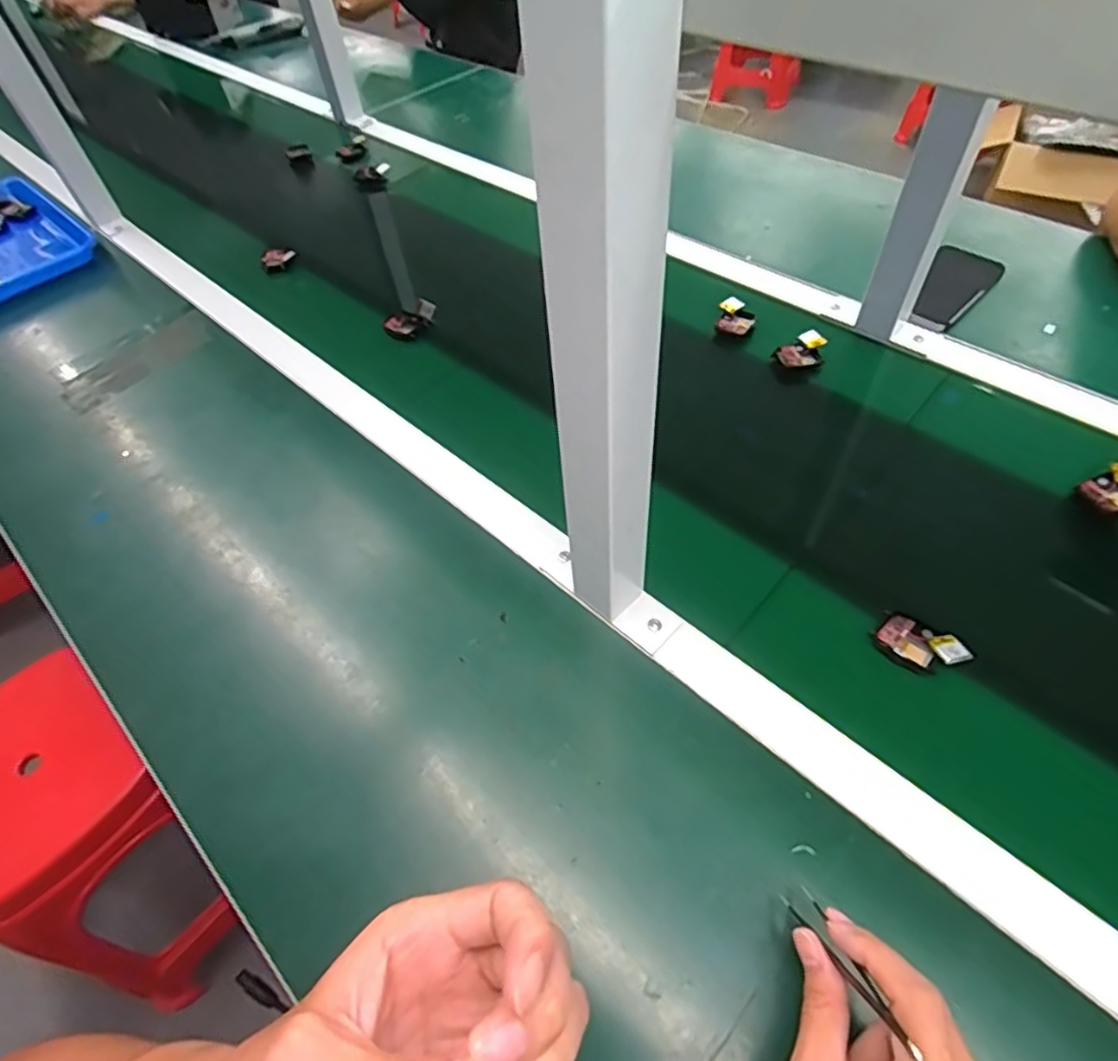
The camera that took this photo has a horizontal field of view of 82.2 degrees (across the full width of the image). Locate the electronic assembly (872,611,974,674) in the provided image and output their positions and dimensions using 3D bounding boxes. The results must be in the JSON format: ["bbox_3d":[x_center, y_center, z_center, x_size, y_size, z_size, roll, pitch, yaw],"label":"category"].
[{"bbox_3d":[0.257,0.082,0.458,0.037,0.015,0.055,-35,58,-21],"label":"electronic assembly"}]

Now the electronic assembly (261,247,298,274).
[{"bbox_3d":[-0.373,-0.361,0.852,0.045,0.021,0.025,-22,55,-13],"label":"electronic assembly"}]

